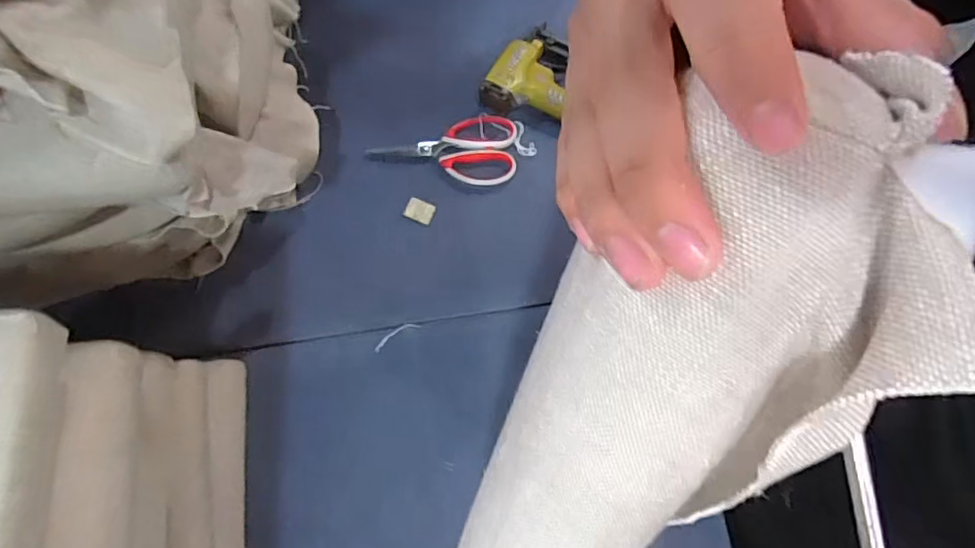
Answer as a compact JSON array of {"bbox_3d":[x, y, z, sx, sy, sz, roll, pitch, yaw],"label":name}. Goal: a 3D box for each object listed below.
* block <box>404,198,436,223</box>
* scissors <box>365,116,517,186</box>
[{"bbox_3d":[-0.085,-0.080,0.727,0.036,0.009,0.024,18,74,7],"label":"block"},{"bbox_3d":[-0.059,-0.157,0.739,0.188,0.013,0.094,0,73,2],"label":"scissors"}]

